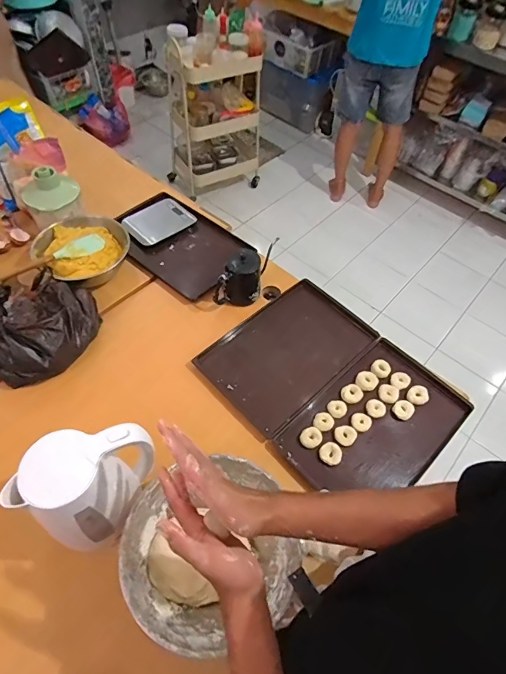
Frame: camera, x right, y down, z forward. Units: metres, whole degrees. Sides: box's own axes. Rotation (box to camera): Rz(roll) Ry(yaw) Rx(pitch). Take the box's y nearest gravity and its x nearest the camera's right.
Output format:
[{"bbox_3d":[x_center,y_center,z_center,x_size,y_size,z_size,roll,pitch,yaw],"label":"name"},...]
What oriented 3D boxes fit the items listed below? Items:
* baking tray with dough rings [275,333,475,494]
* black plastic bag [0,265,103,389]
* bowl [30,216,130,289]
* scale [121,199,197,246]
[{"bbox_3d":[0.252,0.179,0.840,0.372,0.038,0.241,-36,65,-25],"label":"baking tray with dough rings"},{"bbox_3d":[-0.445,-0.033,0.851,0.218,0.138,0.238,-9,57,-10],"label":"black plastic bag"},{"bbox_3d":[-0.410,-0.209,0.999,0.209,0.082,0.190,-36,65,-25],"label":"bowl"},{"bbox_3d":[-0.258,-0.322,1.125,0.171,0.030,0.110,-36,65,-25],"label":"scale"}]

